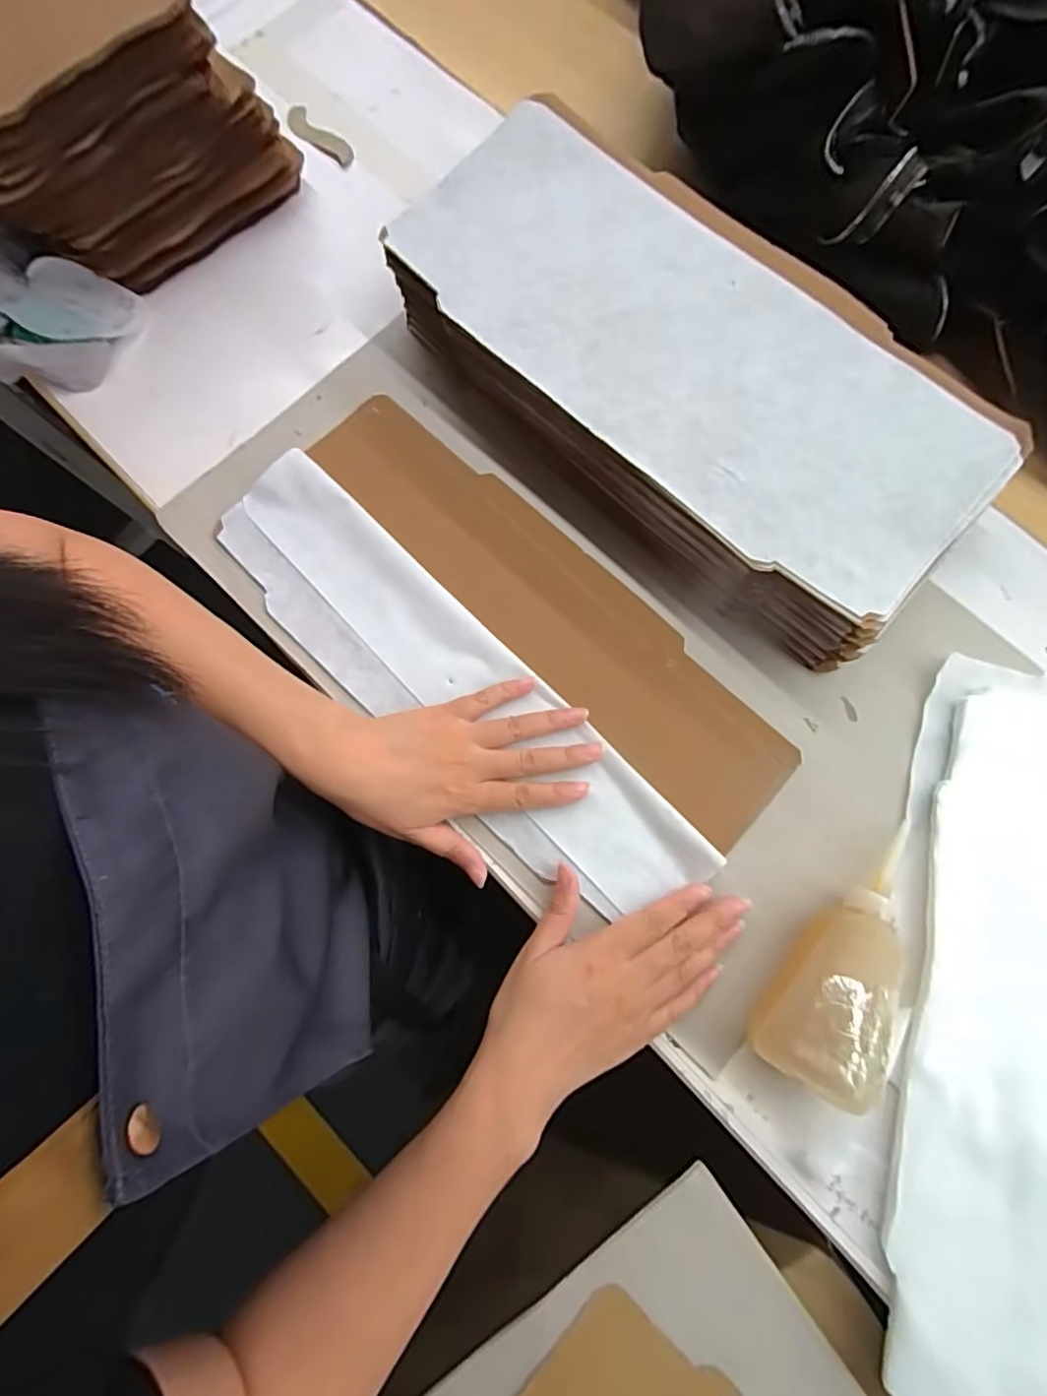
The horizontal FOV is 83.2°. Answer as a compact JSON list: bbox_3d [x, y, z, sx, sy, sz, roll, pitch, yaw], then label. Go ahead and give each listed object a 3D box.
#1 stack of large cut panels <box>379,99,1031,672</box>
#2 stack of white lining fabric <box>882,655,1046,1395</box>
[{"bbox_3d":[0.109,-0.236,0.431,0.438,0.072,0.202,41,82,8],"label":"stack of large cut panels"},{"bbox_3d":[0.337,0.202,0.363,0.194,0.020,0.440,10,79,3],"label":"stack of white lining fabric"}]

